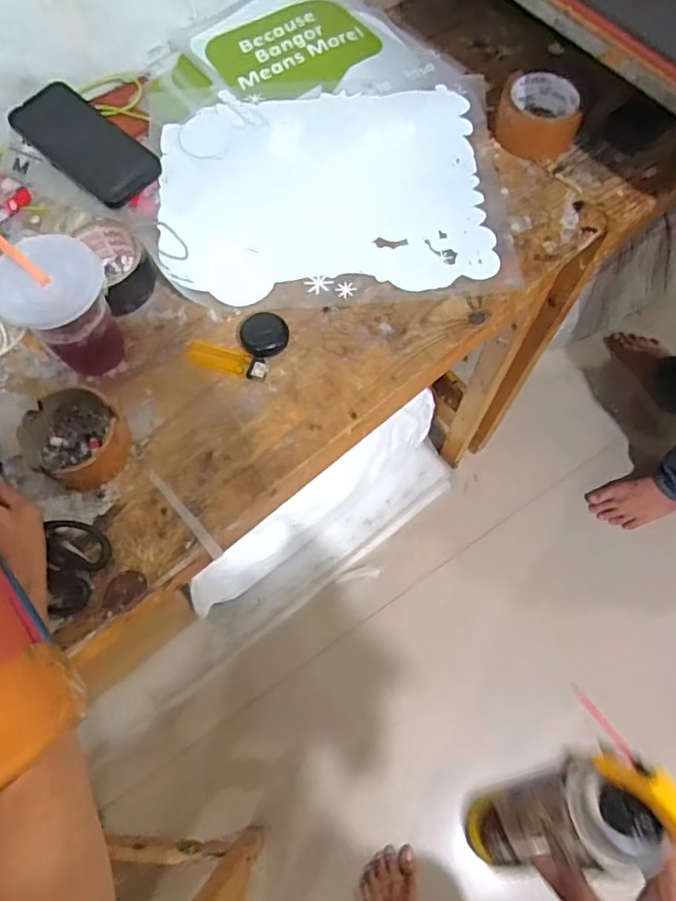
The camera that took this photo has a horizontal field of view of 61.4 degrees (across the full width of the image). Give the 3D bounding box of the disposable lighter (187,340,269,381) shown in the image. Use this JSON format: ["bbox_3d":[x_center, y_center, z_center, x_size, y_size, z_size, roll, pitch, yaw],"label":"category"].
[{"bbox_3d":[-0.111,-0.094,0.570,0.088,0.013,0.027,21,70,8],"label":"disposable lighter"}]

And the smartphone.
[{"bbox_3d":[-0.285,-0.347,0.642,0.176,0.015,0.081,40,82,8],"label":"smartphone"}]

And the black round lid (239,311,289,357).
[{"bbox_3d":[-0.074,-0.117,0.576,0.047,0.013,0.043,0,68,0],"label":"black round lid"}]

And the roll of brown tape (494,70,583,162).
[{"bbox_3d":[0.233,-0.391,0.663,0.088,0.043,0.096,-29,71,-11],"label":"roll of brown tape"}]

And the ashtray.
[{"bbox_3d":[-0.239,-0.012,0.524,0.087,0.044,0.082,0,68,0],"label":"ashtray"}]

